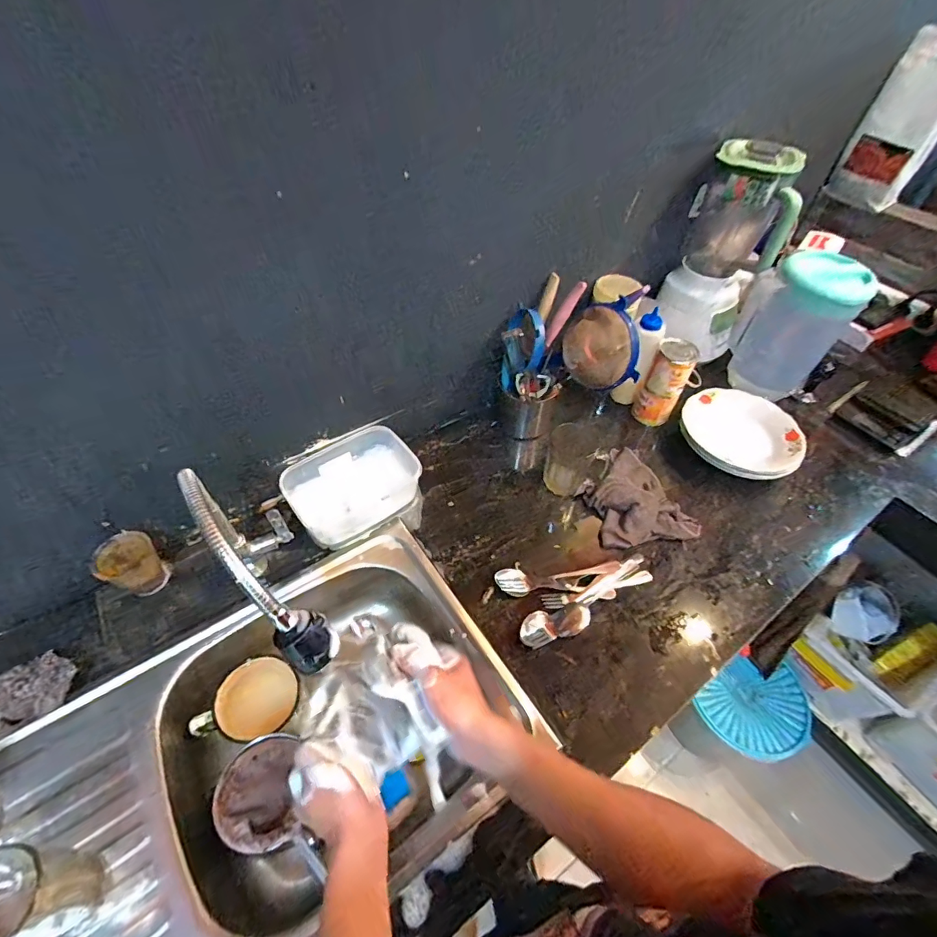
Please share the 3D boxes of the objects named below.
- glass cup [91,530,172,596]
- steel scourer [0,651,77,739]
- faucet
[{"bbox_3d":[-0.476,0.138,0.655,0.069,0.075,0.071,1,51,-2],"label":"glass cup"},{"bbox_3d":[-0.533,0.272,0.547,0.105,0.029,0.067,-37,61,-27],"label":"steel scourer"},{"bbox_3d":[-0.217,0.128,0.545,0.069,0.318,0.258,-32,59,-25],"label":"faucet"}]

